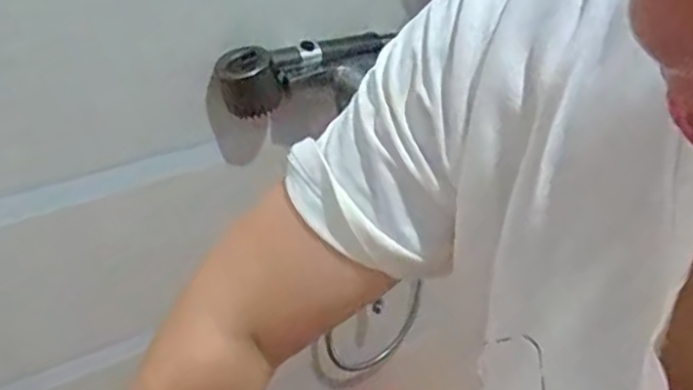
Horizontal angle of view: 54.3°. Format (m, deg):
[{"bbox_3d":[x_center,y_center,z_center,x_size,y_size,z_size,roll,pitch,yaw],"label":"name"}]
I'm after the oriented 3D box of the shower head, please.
[{"bbox_3d":[-0.050,-0.170,0.922,0.275,0.078,0.075,-20,40,-28],"label":"shower head"}]

